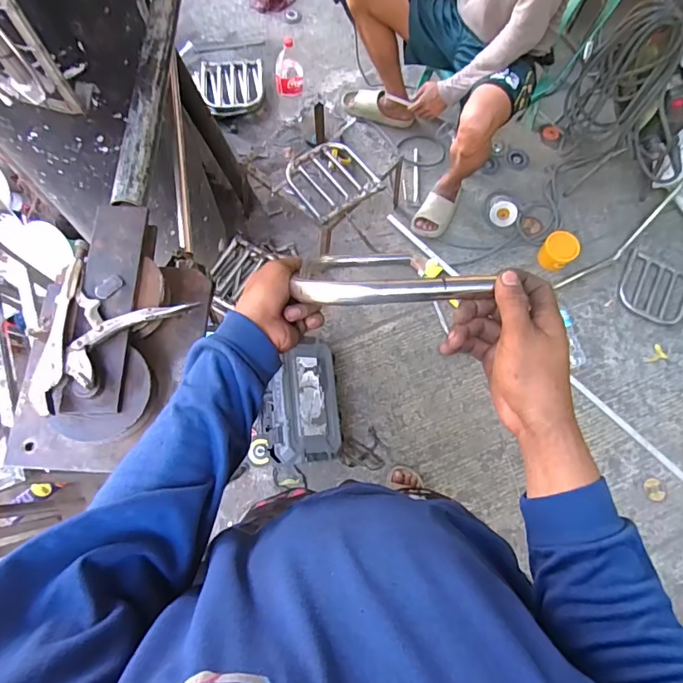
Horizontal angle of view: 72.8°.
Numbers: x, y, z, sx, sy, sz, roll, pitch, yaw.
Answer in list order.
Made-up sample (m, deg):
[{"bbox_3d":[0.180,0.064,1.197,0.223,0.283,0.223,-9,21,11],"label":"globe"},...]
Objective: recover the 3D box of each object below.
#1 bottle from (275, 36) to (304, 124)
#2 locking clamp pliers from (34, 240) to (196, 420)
[{"bbox_3d":[-0.189,-0.943,1.698,0.100,0.306,0.118,-7,72,-5],"label":"bottle"},{"bbox_3d":[-0.313,-0.013,0.567,0.165,0.052,0.198,31,73,7],"label":"locking clamp pliers"}]

